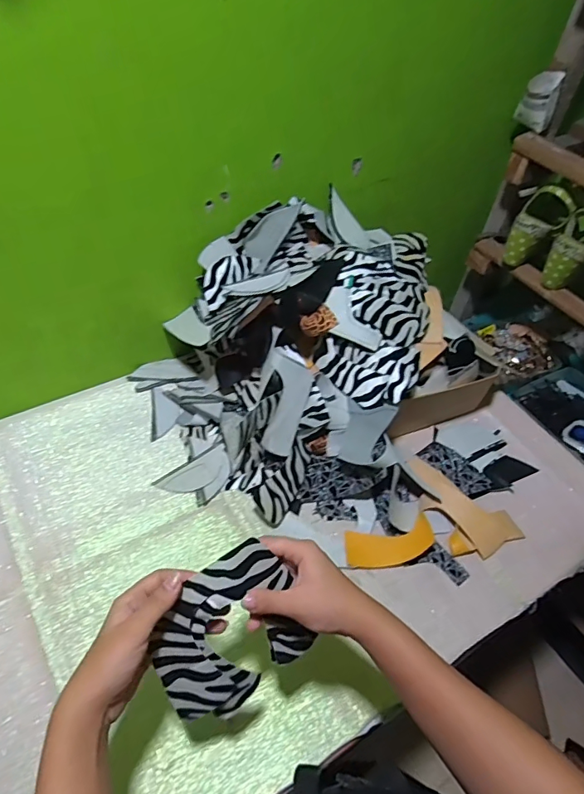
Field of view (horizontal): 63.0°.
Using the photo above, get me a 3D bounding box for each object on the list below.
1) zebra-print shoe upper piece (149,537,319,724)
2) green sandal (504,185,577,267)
[{"bbox_3d":[-0.054,0.207,0.415,0.131,0.137,0.015,-24,15,-12],"label":"zebra-print shoe upper piece"},{"bbox_3d":[0.431,-0.308,0.860,0.078,0.145,0.082,-6,48,-40],"label":"green sandal"}]

